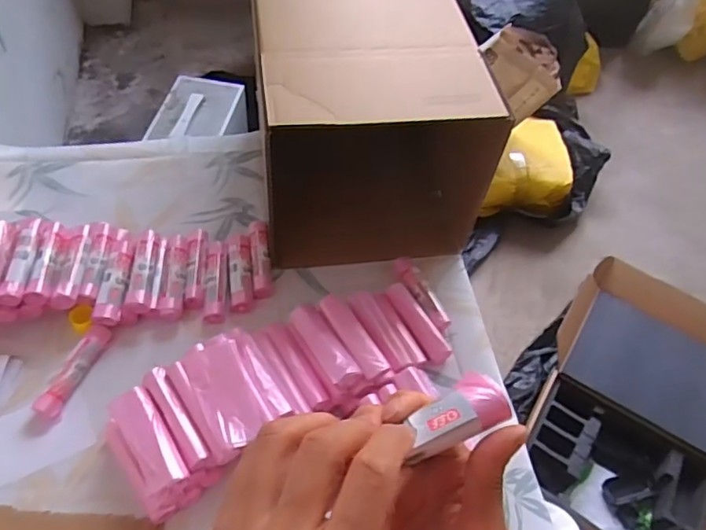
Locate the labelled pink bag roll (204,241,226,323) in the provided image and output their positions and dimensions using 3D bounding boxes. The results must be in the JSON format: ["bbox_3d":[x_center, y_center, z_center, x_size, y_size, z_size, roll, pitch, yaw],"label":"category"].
[{"bbox_3d":[-0.188,0.022,0.793,0.028,0.024,0.119,-2,53,-6],"label":"labelled pink bag roll"}]

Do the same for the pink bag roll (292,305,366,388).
[{"bbox_3d":[-0.038,0.093,0.705,0.039,0.023,0.119,-27,60,-23],"label":"pink bag roll"}]

